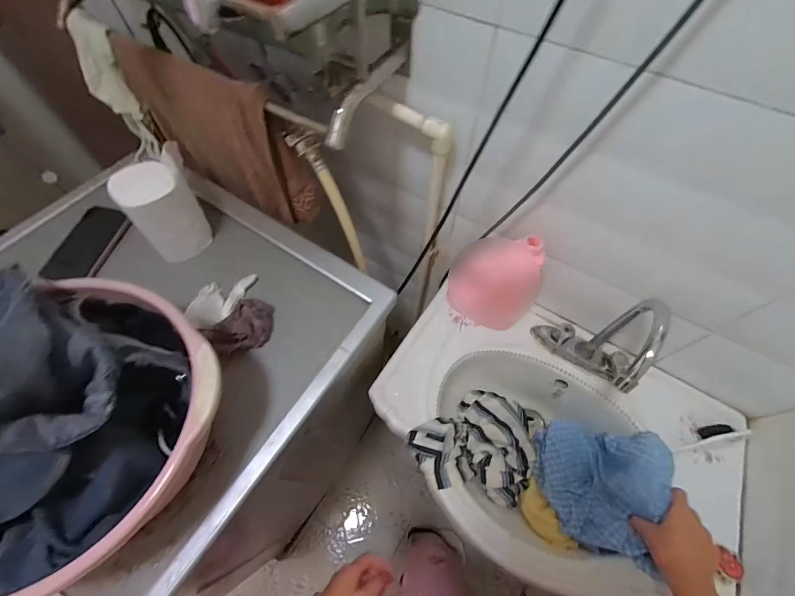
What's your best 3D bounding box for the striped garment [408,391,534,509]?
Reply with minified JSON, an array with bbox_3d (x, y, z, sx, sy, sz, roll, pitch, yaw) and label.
[{"bbox_3d":[0.152,0.257,0.610,0.218,0.087,0.173,-31,66,-17],"label":"striped garment"}]

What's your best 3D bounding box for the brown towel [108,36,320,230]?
[{"bbox_3d":[-0.296,-0.277,0.589,0.332,0.247,0.061,31,65,15],"label":"brown towel"}]

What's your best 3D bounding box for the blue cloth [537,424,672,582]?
[{"bbox_3d":[0.330,0.298,0.559,0.187,0.090,0.184,12,61,5],"label":"blue cloth"}]

